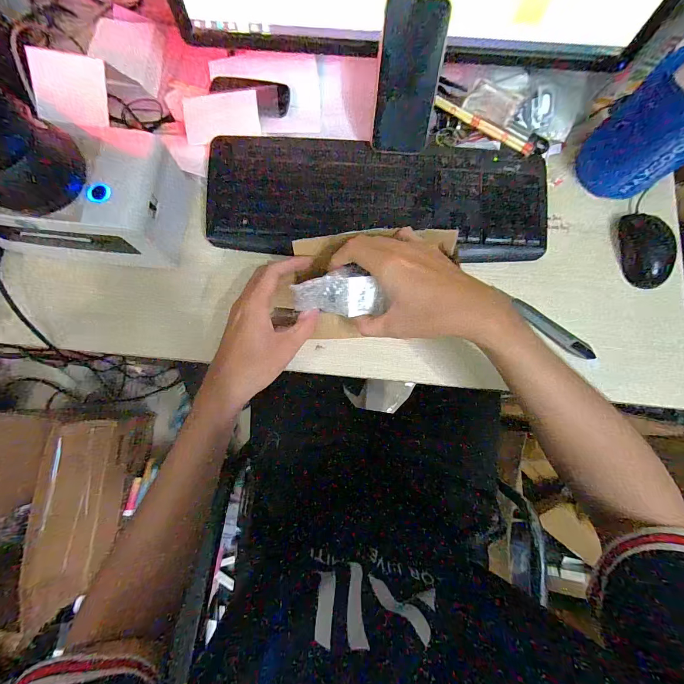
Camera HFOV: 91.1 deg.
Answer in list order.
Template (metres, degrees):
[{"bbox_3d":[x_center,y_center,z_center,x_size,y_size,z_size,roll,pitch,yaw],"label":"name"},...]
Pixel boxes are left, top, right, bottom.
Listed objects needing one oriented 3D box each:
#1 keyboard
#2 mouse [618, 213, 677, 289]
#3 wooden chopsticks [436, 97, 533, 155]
[{"bbox_3d":[0.051,-0.193,0.437,0.444,0.026,0.146,2,87,0],"label":"keyboard"},{"bbox_3d":[0.418,-0.125,0.461,0.050,0.031,0.101,-1,79,-2],"label":"mouse"},{"bbox_3d":[0.192,-0.294,0.457,0.145,0.010,0.013,30,87,1],"label":"wooden chopsticks"}]

